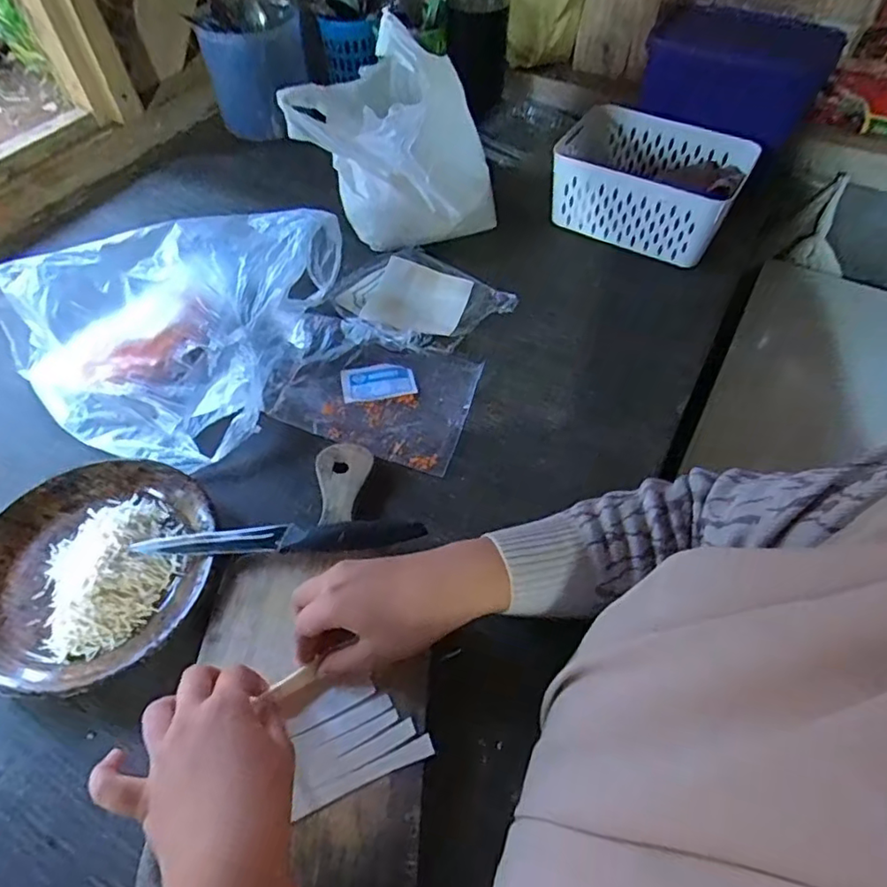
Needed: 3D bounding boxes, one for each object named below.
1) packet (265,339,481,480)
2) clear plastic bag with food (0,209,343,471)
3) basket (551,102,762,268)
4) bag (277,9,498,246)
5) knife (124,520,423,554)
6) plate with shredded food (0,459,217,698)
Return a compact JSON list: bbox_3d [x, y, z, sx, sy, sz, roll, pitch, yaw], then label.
[{"bbox_3d":[-0.065,-0.052,0.557,0.179,0.017,0.133,15,54,9],"label":"packet"},{"bbox_3d":[-0.268,-0.129,0.560,0.248,0.089,0.269,13,54,8],"label":"clear plastic bag with food"},{"bbox_3d":[0.246,-0.329,0.724,0.218,0.086,0.173,26,58,18],"label":"basket"},{"bbox_3d":[-0.058,-0.340,0.647,0.220,0.193,0.098,13,55,9],"label":"bag"},{"bbox_3d":[-0.122,0.073,0.449,0.212,0.014,0.021,-3,53,-4],"label":"knife"},{"bbox_3d":[-0.264,0.093,0.439,0.172,0.033,0.176,1,53,-1],"label":"plate with shredded food"}]

